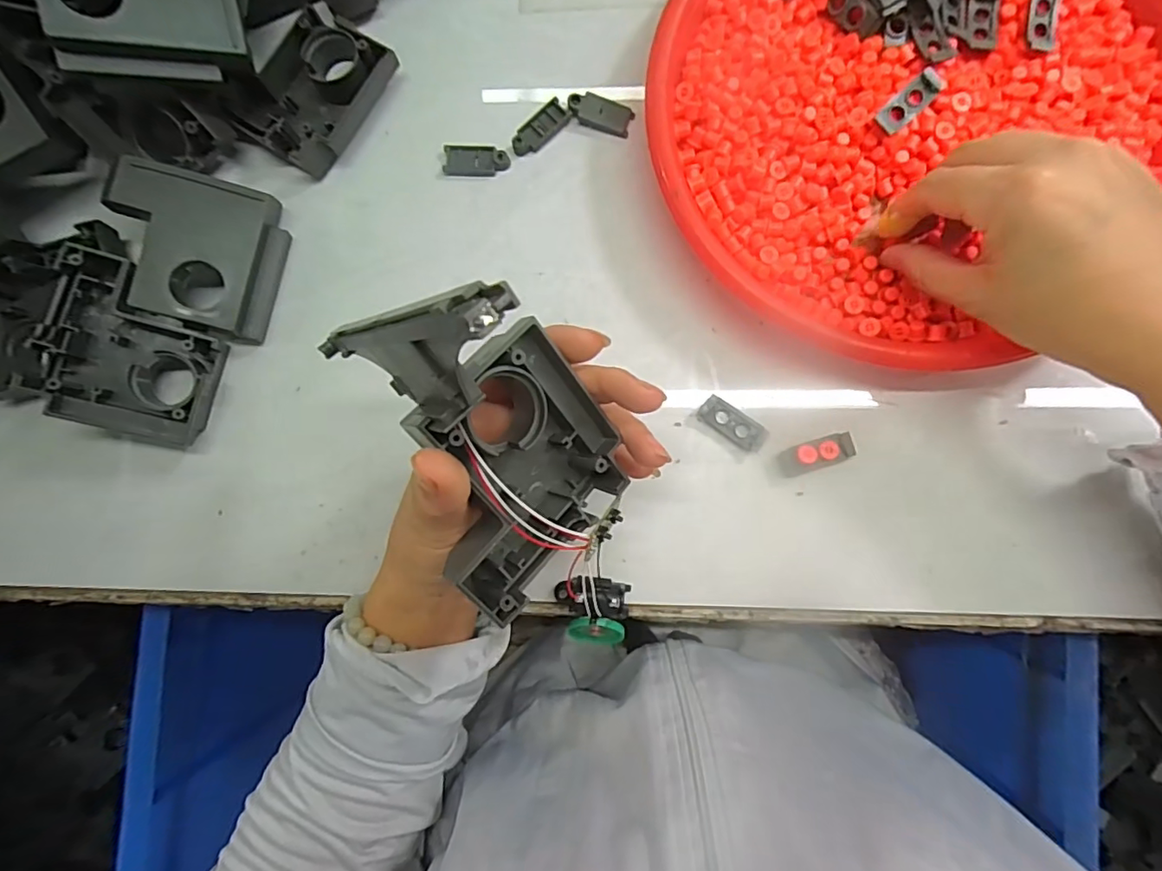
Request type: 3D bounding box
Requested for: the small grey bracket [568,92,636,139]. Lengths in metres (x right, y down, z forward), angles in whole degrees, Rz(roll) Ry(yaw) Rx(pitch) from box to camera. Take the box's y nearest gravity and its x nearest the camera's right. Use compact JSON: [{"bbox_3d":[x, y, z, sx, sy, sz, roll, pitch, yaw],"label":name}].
[{"bbox_3d":[0.010,-0.172,0.298,0.034,0.006,0.017,18,87,5],"label":"small grey bracket"}]

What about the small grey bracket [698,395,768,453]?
[{"bbox_3d":[0.076,-0.006,0.280,0.033,0.007,0.014,34,89,6],"label":"small grey bracket"}]

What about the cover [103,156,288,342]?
[{"bbox_3d":[-0.196,-0.093,0.282,0.077,0.021,0.074,14,89,-17],"label":"cover"}]

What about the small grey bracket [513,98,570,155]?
[{"bbox_3d":[-0.022,-0.165,0.300,0.035,0.004,0.014,-42,84,0],"label":"small grey bracket"}]

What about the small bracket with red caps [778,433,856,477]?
[{"bbox_3d":[0.116,0.009,0.274,0.036,0.010,0.013,-18,85,2],"label":"small bracket with red caps"}]

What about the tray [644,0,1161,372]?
[{"bbox_3d":[0.162,-0.159,0.273,0.251,0.034,0.242,0,86,4],"label":"tray"}]

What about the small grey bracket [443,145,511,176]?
[{"bbox_3d":[-0.057,-0.148,0.302,0.035,0.004,0.016,3,86,4],"label":"small grey bracket"}]

